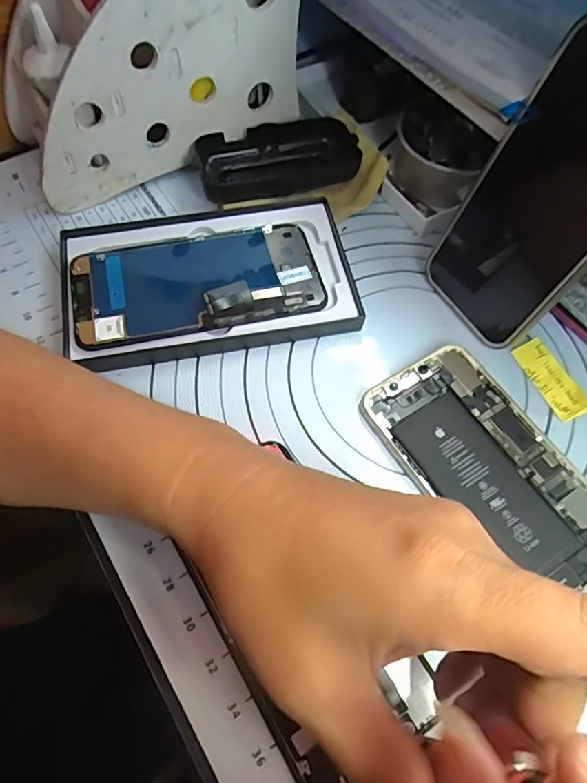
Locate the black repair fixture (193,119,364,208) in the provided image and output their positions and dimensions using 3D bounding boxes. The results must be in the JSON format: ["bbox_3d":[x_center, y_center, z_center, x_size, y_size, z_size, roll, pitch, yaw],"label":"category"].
[{"bbox_3d":[-0.011,-0.159,0.343,0.106,0.018,0.053,-19,65,-13],"label":"black repair fixture"}]

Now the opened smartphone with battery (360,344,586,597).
[{"bbox_3d":[0.107,0.042,0.261,0.074,0.005,0.146,-33,69,-19],"label":"opened smartphone with battery"}]

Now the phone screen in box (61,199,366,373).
[{"bbox_3d":[-0.051,-0.071,0.299,0.167,0.027,0.098,-11,64,-10],"label":"phone screen in box"}]

